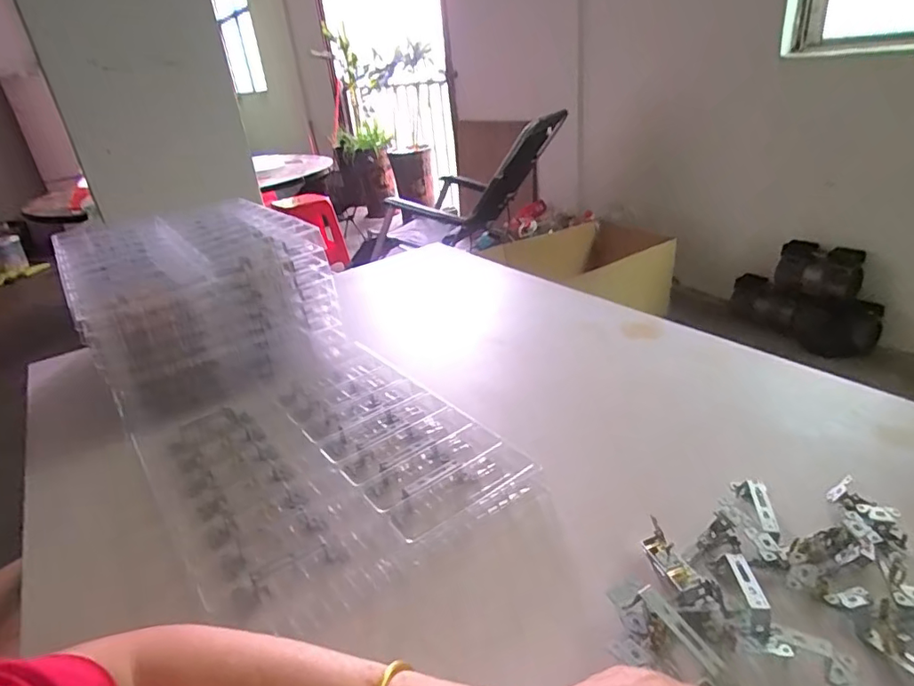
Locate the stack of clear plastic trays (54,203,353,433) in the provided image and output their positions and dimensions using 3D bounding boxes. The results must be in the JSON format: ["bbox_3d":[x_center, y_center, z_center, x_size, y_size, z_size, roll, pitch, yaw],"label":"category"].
[{"bbox_3d":[-0.425,-0.065,0.919,0.335,0.228,0.382,-24,31,-29],"label":"stack of clear plastic trays"}]

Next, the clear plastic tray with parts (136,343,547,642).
[{"bbox_3d":[-0.165,0.136,0.664,0.335,0.043,0.421,-24,32,-30],"label":"clear plastic tray with parts"}]

